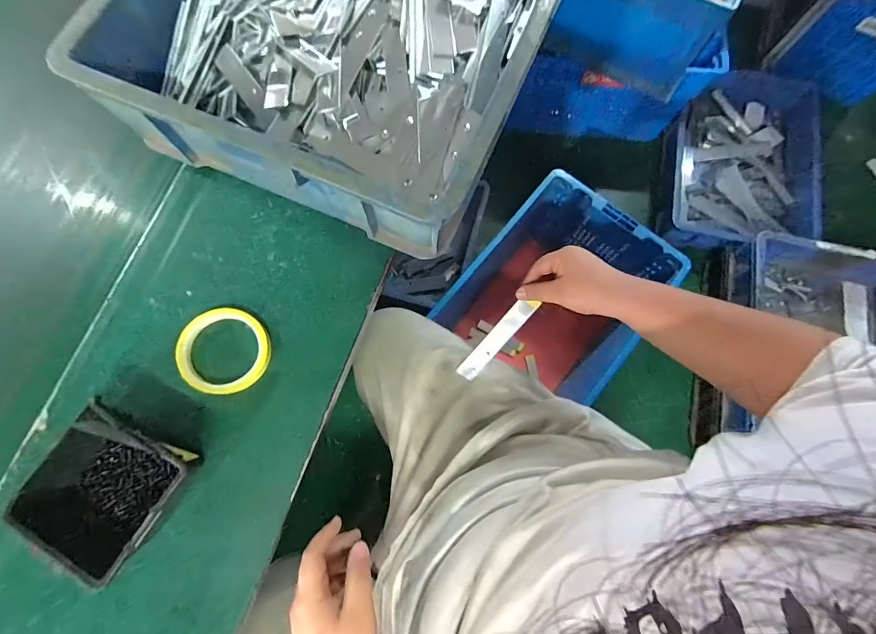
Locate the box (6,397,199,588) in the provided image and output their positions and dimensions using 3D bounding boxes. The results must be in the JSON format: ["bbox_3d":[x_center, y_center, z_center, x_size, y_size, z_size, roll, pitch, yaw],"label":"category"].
[{"bbox_3d":[-0.310,0.157,0.379,0.136,0.069,0.120,28,78,6],"label":"box"}]

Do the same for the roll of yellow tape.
[{"bbox_3d":[-0.234,0.037,0.433,0.094,0.015,0.094,0,77,0],"label":"roll of yellow tape"}]

